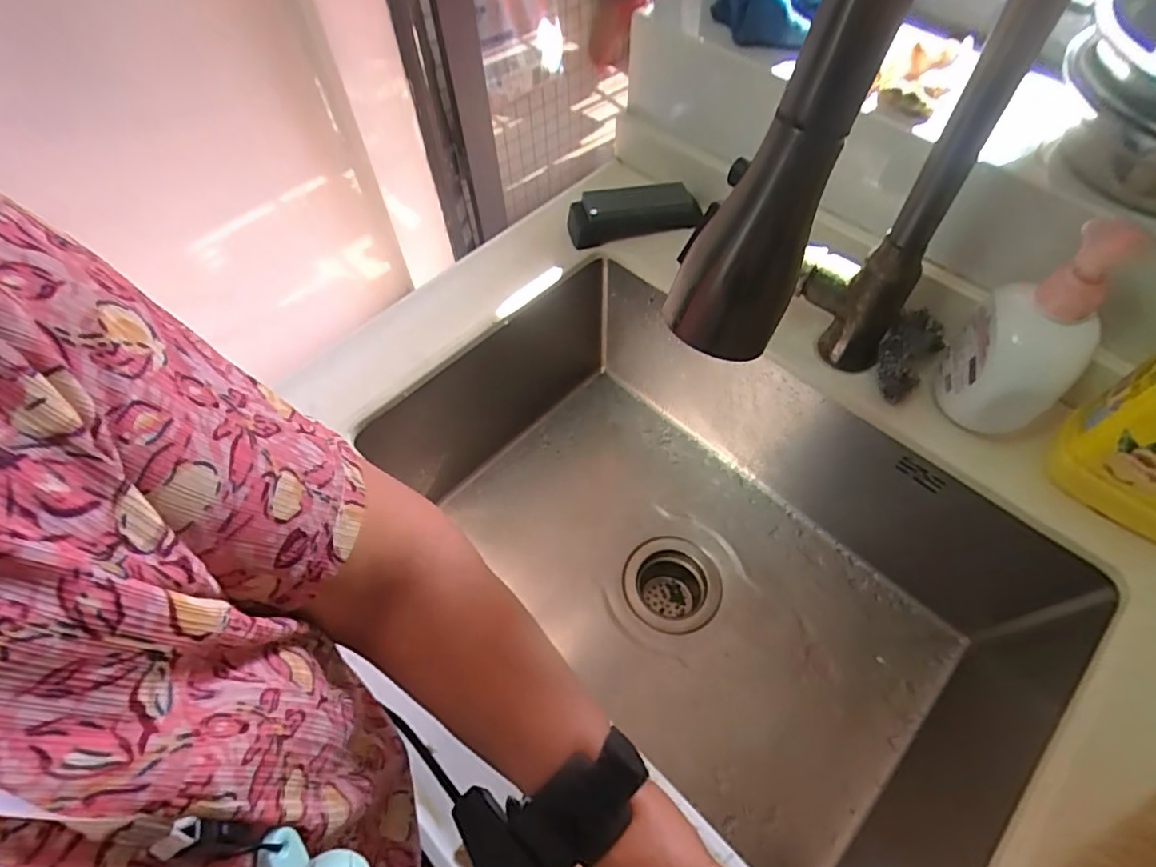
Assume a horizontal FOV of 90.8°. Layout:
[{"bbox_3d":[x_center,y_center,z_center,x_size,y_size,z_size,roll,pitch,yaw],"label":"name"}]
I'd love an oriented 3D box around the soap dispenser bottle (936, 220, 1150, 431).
[{"bbox_3d":[0.324,-0.068,0.403,0.066,0.154,0.071,25,63,16],"label":"soap dispenser bottle"}]

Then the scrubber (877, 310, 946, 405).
[{"bbox_3d":[0.280,-0.067,0.487,0.045,0.038,0.075,34,66,20],"label":"scrubber"}]

